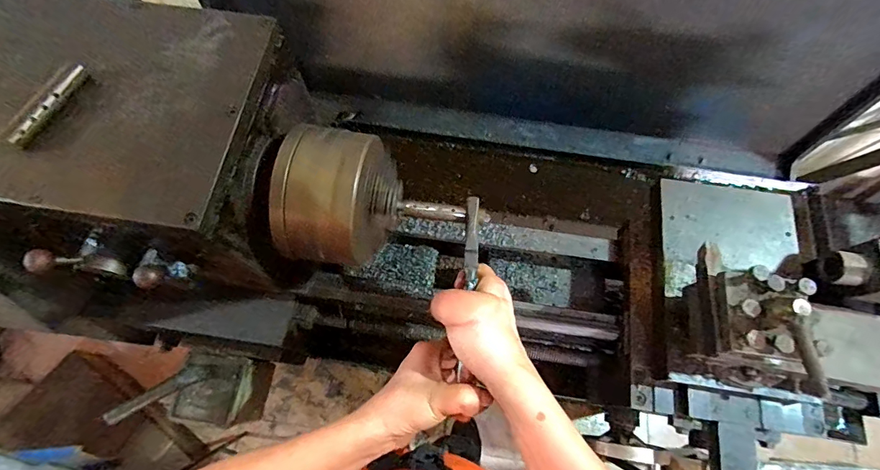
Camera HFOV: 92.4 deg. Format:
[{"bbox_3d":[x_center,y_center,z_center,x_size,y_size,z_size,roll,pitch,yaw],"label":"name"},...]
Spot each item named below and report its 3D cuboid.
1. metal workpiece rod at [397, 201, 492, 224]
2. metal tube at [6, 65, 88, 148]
[{"bbox_3d":[0.005,-0.021,0.395,0.083,0.010,0.013,7,69,2],"label":"metal workpiece rod"},{"bbox_3d":[-0.296,-0.099,0.322,0.009,0.011,0.076,23,71,8],"label":"metal tube"}]

